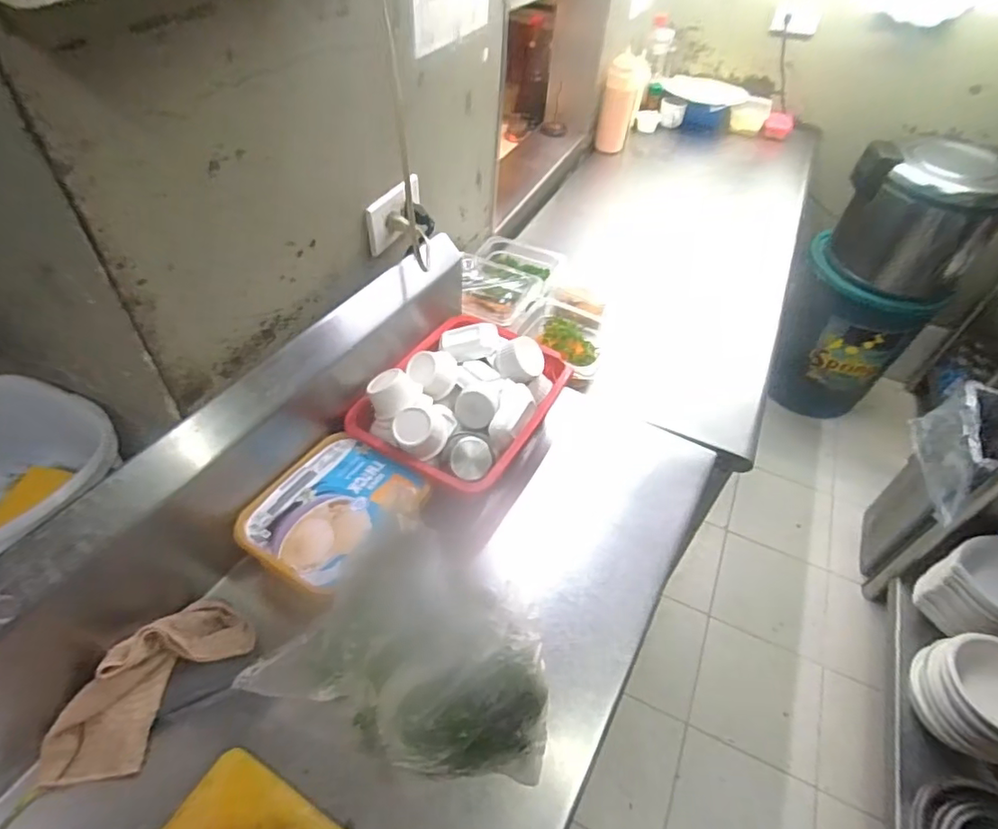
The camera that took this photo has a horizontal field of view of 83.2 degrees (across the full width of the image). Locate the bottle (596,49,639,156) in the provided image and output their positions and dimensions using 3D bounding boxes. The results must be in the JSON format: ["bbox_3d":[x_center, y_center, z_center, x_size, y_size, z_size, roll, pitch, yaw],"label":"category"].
[{"bbox_3d":[0.325,-0.849,1.553,0.083,0.224,0.092,16,48,9],"label":"bottle"}]

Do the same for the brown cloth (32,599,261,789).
[{"bbox_3d":[-0.342,0.263,0.545,0.081,0.067,0.194,28,51,19],"label":"brown cloth"}]

